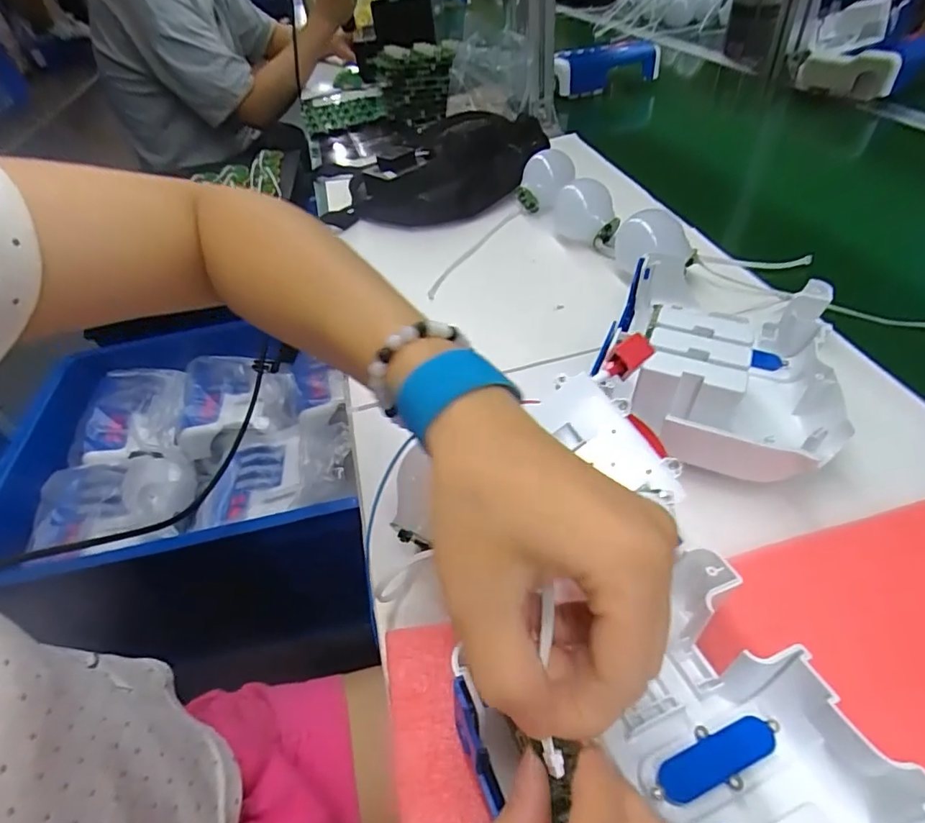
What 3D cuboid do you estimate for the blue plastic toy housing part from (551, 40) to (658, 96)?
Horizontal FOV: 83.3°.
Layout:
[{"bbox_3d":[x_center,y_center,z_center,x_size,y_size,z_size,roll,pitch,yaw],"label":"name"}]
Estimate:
[{"bbox_3d":[0.252,-0.592,0.892,0.180,0.065,0.056,-12,44,-5],"label":"blue plastic toy housing part"}]

